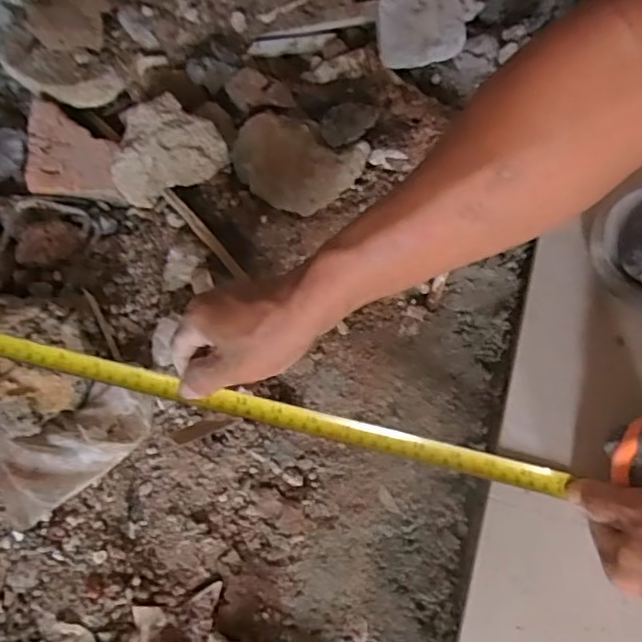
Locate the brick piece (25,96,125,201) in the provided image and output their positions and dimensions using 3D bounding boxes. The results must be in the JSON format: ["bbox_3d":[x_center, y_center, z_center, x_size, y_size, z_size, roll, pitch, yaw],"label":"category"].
[{"bbox_3d":[-0.214,-0.148,0.514,0.073,0.028,0.079,5,83,-11],"label":"brick piece"}]

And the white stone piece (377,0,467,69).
[{"bbox_3d":[0.089,-0.259,0.524,0.075,0.025,0.064,-8,74,-4],"label":"white stone piece"}]

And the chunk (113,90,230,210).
[{"bbox_3d":[-0.131,-0.142,0.484,0.091,0.032,0.069,-31,77,-10],"label":"chunk"}]

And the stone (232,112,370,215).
[{"bbox_3d":[-0.024,-0.135,0.501,0.107,0.033,0.074,27,75,6],"label":"stone"}]

